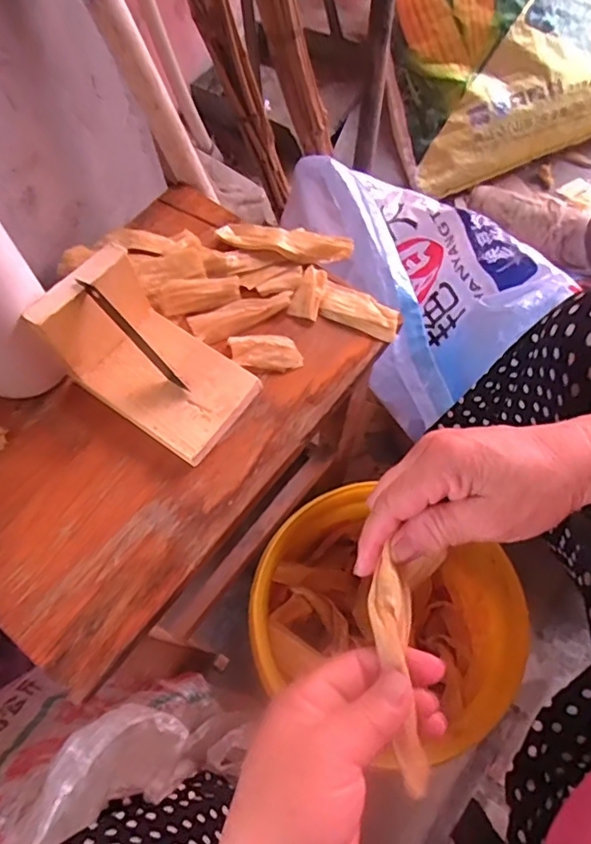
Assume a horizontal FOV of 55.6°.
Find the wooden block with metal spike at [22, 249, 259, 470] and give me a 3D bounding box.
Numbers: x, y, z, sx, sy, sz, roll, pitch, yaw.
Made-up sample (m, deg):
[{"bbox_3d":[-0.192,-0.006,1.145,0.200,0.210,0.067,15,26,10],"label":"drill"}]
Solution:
[{"bbox_3d":[-0.095,-0.043,0.373,0.118,0.080,0.076,34,72,15],"label":"wooden block with metal spike"}]

